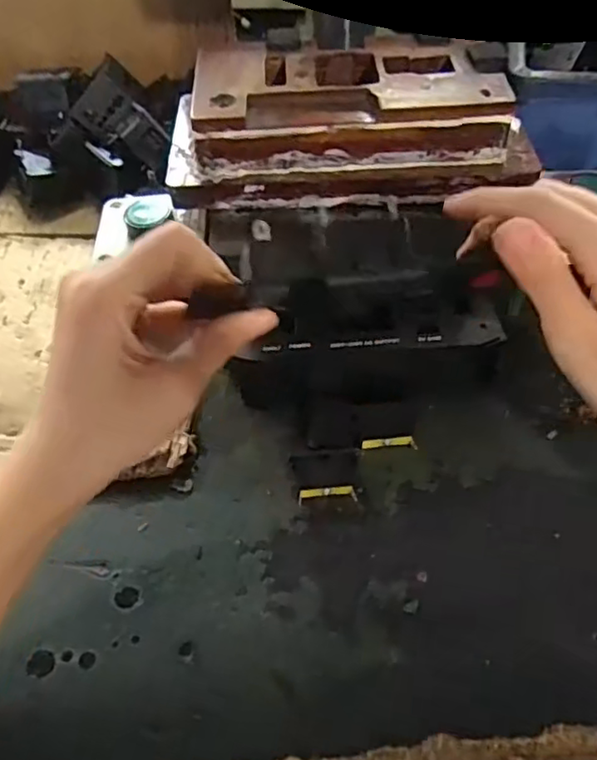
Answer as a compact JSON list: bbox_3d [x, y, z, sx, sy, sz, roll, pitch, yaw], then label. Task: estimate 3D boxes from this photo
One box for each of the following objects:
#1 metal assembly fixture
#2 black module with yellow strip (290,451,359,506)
[{"bbox_3d":[0.034,-0.154,0.379,0.212,0.053,0.094,2,53,3],"label":"metal assembly fixture"},{"bbox_3d":[0.015,0.051,0.331,0.035,0.013,0.025,-7,56,-2],"label":"black module with yellow strip"}]

